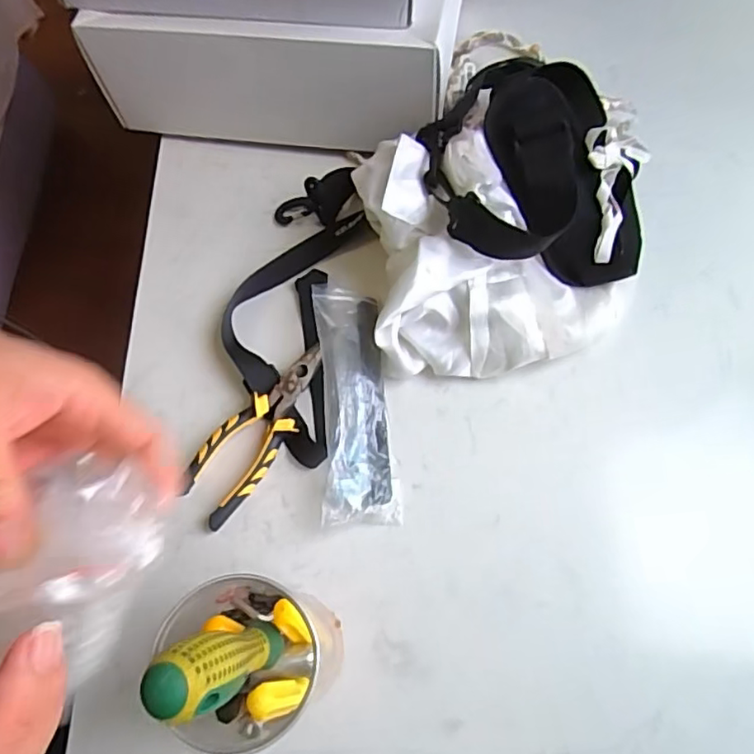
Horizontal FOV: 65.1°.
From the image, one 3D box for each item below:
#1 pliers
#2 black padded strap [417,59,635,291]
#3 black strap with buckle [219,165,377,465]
[{"bbox_3d":[-0.101,0.046,0.510,0.052,0.024,0.166,34,72,15],"label":"pliers"},{"bbox_3d":[0.137,-0.166,0.508,0.172,0.090,0.188,-27,69,-8],"label":"black padded strap"},{"bbox_3d":[-0.082,-0.067,0.552,0.122,0.037,0.281,9,67,6],"label":"black strap with buckle"}]

